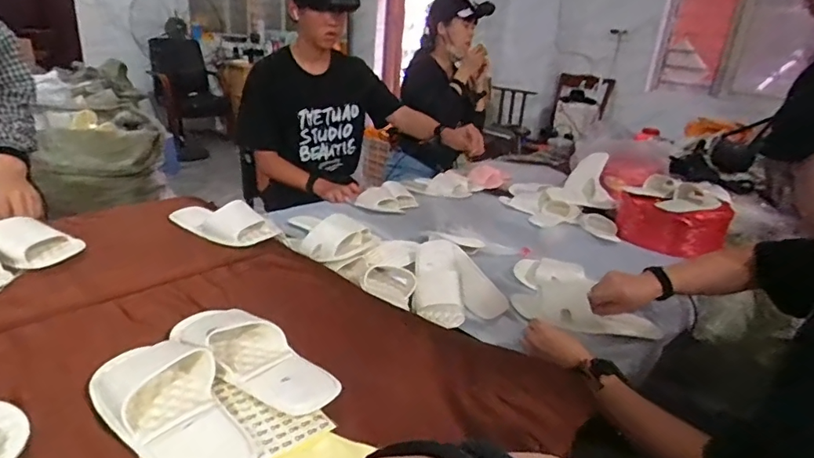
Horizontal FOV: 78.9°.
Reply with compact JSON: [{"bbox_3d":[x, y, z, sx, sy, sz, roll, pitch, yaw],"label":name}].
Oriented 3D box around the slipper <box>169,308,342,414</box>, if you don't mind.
[{"bbox_3d":[-0.185,0.144,0.593,0.239,0.049,0.105,17,24,28],"label":"slipper"}]

